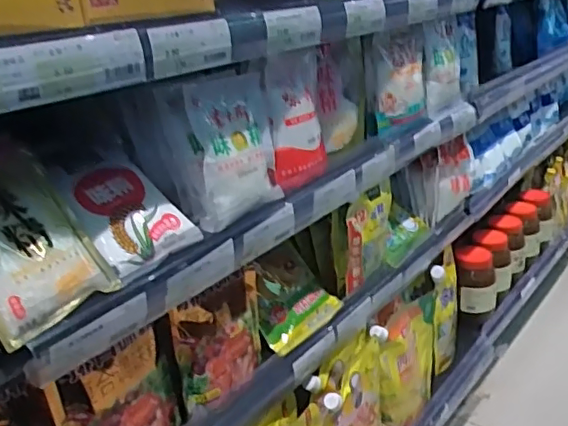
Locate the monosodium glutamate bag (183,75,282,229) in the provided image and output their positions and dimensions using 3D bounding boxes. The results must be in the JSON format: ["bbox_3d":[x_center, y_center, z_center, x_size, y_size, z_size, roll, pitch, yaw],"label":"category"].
[{"bbox_3d":[-0.048,-0.066,0.599,0.022,0.140,0.109,10,26,31],"label":"monosodium glutamate bag"}]

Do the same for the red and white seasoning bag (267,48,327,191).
[{"bbox_3d":[0.016,-0.106,0.676,0.016,0.141,0.102,12,27,33],"label":"red and white seasoning bag"}]

